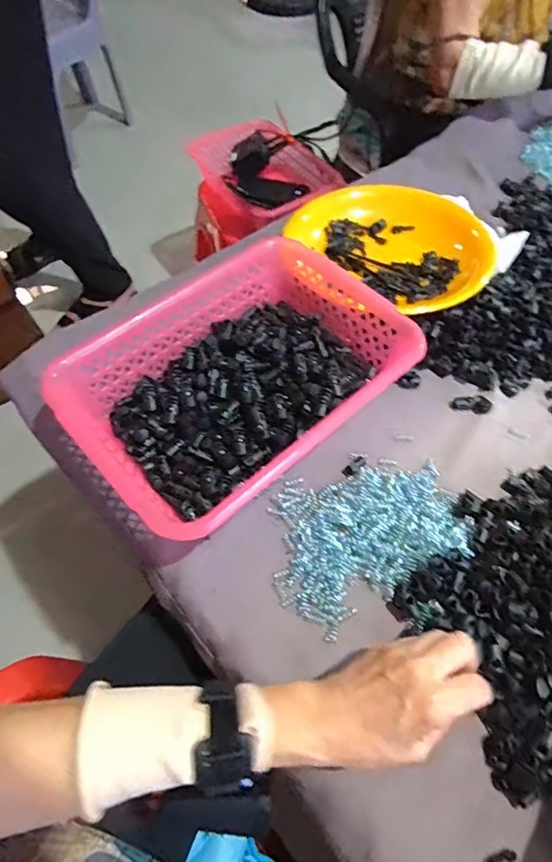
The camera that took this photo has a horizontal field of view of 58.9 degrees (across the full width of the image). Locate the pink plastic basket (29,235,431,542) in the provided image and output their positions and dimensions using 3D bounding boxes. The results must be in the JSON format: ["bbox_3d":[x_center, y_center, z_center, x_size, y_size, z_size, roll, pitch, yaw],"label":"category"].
[{"bbox_3d":[-0.031,-0.048,0.470,0.308,0.076,0.215,-37,67,-20],"label":"pink plastic basket"}]

